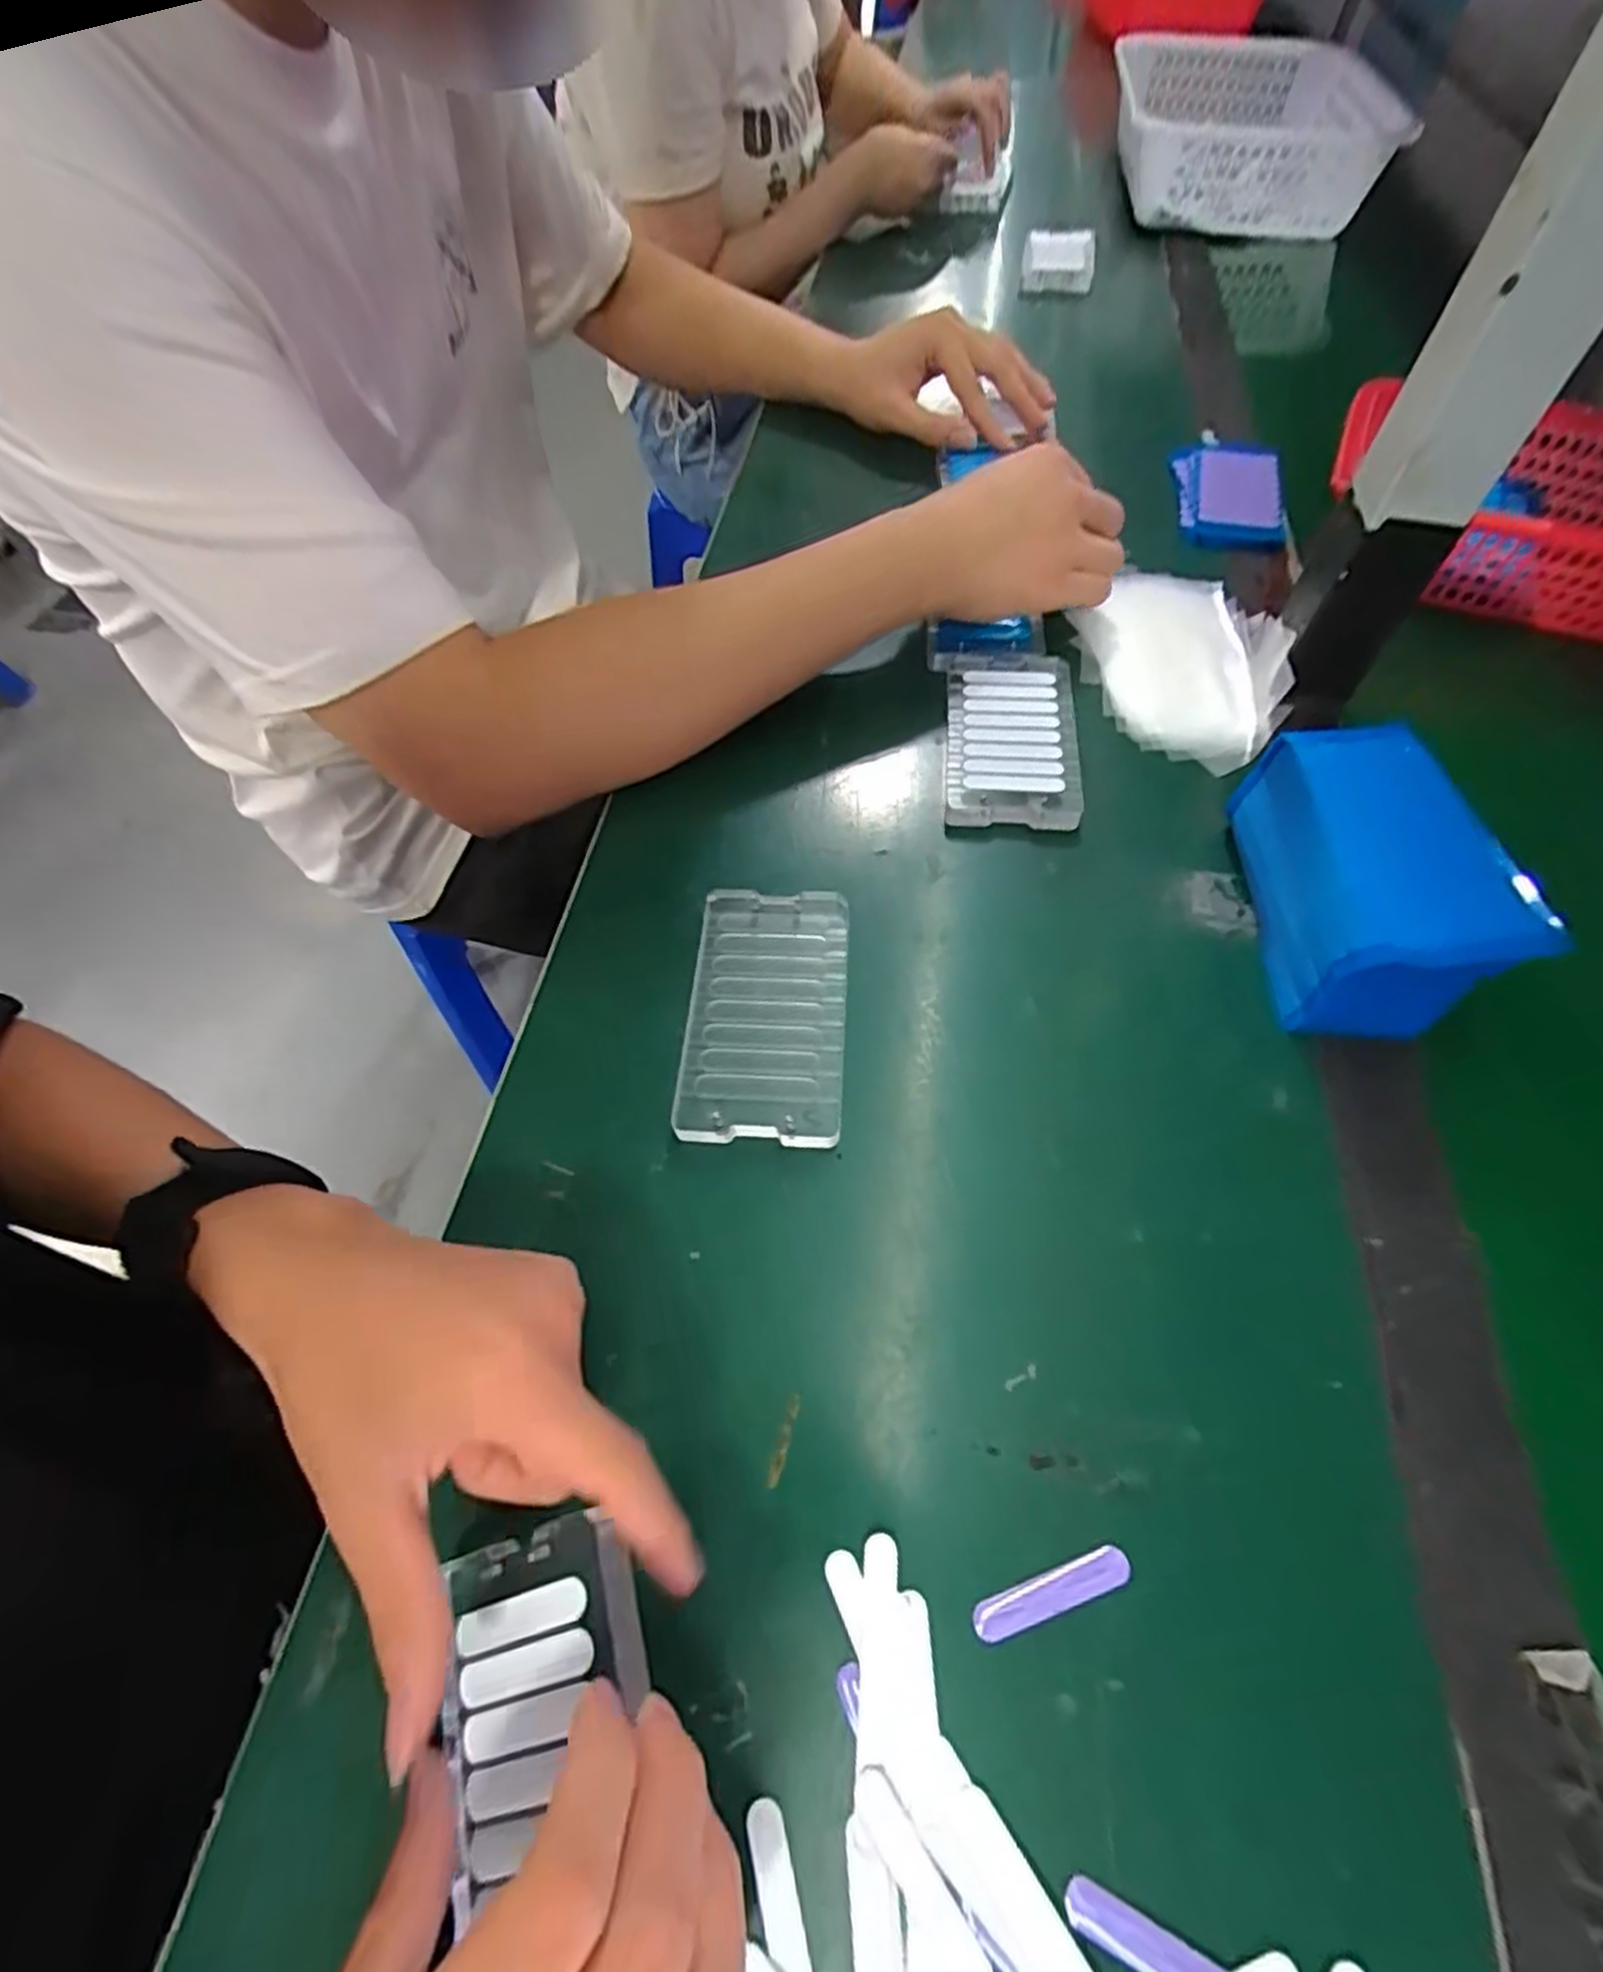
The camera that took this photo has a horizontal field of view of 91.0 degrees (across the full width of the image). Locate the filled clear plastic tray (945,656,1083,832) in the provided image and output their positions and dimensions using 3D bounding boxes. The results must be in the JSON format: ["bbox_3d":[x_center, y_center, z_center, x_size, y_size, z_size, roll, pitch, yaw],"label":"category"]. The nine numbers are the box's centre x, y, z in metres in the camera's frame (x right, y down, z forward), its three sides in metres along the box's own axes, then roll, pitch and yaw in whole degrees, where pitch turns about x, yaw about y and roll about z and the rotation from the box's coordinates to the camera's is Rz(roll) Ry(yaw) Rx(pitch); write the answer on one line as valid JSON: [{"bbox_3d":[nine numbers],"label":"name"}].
[{"bbox_3d":[0.114,-0.137,0.434,0.069,0.012,0.122,4,59,5],"label":"filled clear plastic tray"}]

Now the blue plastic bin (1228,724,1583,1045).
[{"bbox_3d":[0.244,-0.045,0.339,0.073,0.067,0.130,0,59,3],"label":"blue plastic bin"}]

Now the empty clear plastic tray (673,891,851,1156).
[{"bbox_3d":[-0.015,0.010,0.352,0.068,0.013,0.120,2,59,4],"label":"empty clear plastic tray"}]

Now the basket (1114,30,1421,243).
[{"bbox_3d":[0.485,-0.932,0.871,0.288,0.097,0.360,10,60,8],"label":"basket"}]

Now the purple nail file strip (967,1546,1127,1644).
[{"bbox_3d":[0.078,0.189,0.245,0.051,0.004,0.011,-17,60,-8],"label":"purple nail file strip"}]

